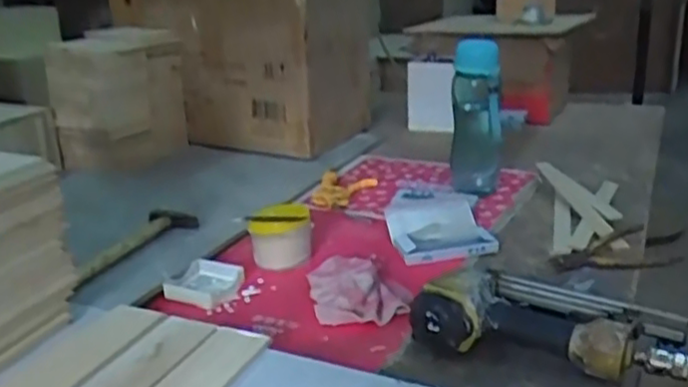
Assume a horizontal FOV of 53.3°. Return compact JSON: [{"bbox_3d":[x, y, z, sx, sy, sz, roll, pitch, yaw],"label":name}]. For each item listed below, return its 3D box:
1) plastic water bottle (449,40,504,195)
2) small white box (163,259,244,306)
[{"bbox_3d":[0.212,-0.121,1.089,0.082,0.232,0.074,2,21,7],"label":"plastic water bottle"},{"bbox_3d":[-0.170,0.109,0.841,0.074,0.022,0.079,10,23,25],"label":"small white box"}]

